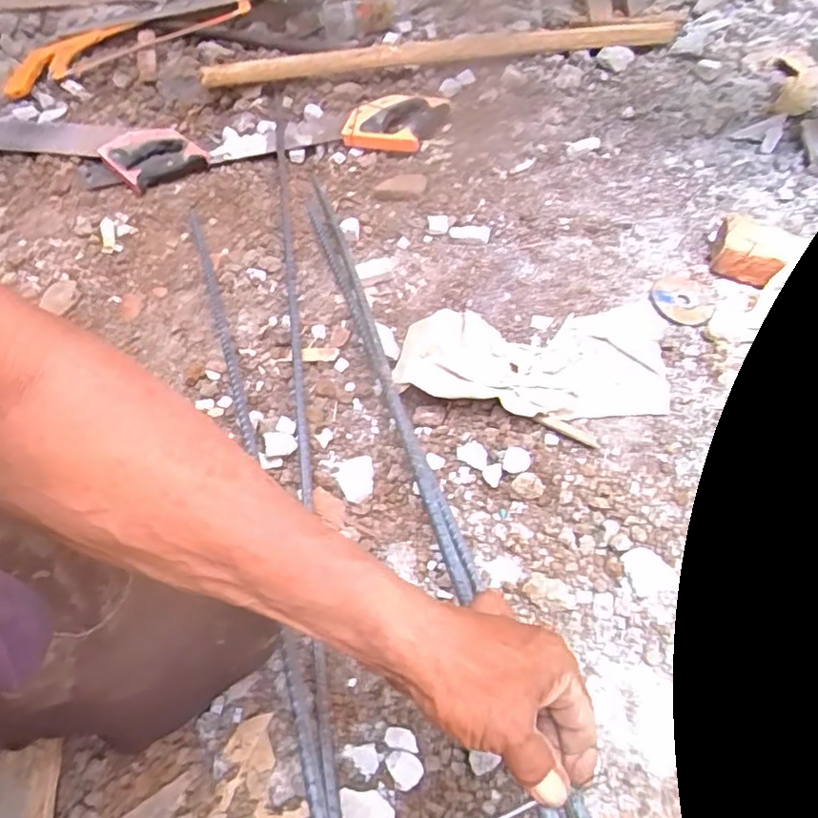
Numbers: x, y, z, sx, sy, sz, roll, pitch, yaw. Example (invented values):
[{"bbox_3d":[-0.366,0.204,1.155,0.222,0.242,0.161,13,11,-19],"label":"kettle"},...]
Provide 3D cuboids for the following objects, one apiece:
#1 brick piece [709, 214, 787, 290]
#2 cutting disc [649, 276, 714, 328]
[{"bbox_3d":[0.399,-0.187,0.710,0.079,0.040,0.088,24,60,18],"label":"brick piece"},{"bbox_3d":[0.313,-0.124,0.692,0.068,0.004,0.069,1,61,-3],"label":"cutting disc"}]

